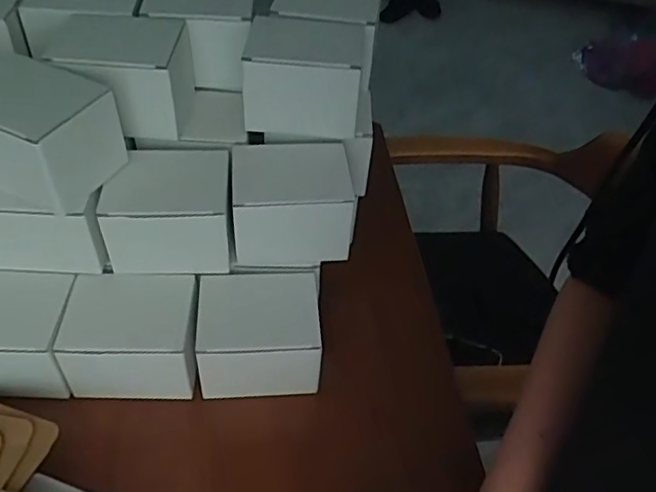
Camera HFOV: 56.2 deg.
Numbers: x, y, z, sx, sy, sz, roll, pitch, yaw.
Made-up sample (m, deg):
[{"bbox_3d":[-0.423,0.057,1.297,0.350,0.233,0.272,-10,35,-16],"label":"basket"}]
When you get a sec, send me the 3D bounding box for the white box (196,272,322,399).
[{"bbox_3d":[-0.068,0.087,0.608,0.112,0.082,0.093,-1,47,-6],"label":"white box"}]

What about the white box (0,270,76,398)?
[{"bbox_3d":[-0.301,0.081,0.587,0.117,0.087,0.094,3,46,-2],"label":"white box"}]

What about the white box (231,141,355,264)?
[{"bbox_3d":[-0.034,-0.043,0.612,0.118,0.078,0.097,0,47,-5],"label":"white box"}]

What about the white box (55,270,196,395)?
[{"bbox_3d":[-0.187,0.086,0.595,0.117,0.085,0.087,0,47,-5],"label":"white box"}]

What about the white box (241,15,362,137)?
[{"bbox_3d":[-0.024,-0.173,0.622,0.112,0.088,0.097,4,46,-1],"label":"white box"}]

